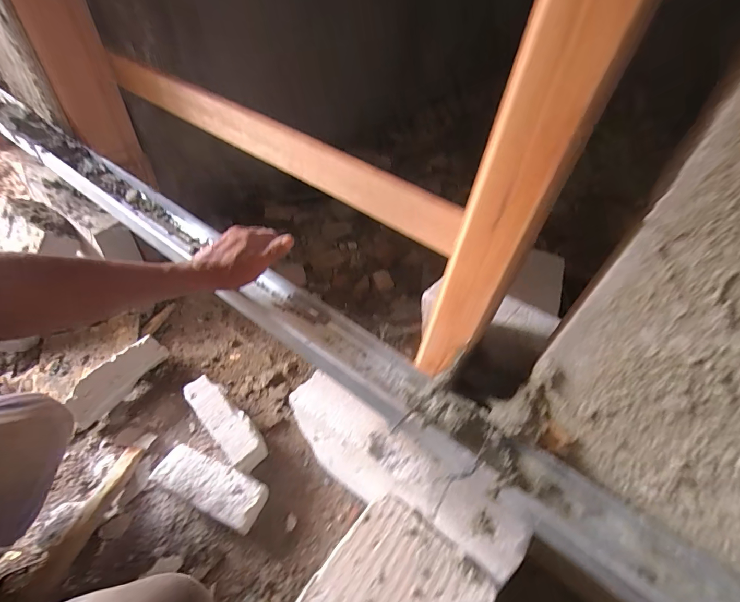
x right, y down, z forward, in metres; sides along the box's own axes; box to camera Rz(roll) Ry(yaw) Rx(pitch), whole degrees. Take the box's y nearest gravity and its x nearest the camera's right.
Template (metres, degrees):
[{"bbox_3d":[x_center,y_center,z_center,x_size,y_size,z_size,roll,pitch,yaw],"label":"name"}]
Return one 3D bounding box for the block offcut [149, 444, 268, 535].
[{"bbox_3d":[-0.278,0.324,0.667,0.200,0.052,0.075,21,49,12],"label":"block offcut"}]

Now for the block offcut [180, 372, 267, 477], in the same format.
[{"bbox_3d":[-0.272,0.233,0.721,0.065,0.073,0.195,-34,60,-31],"label":"block offcut"}]

